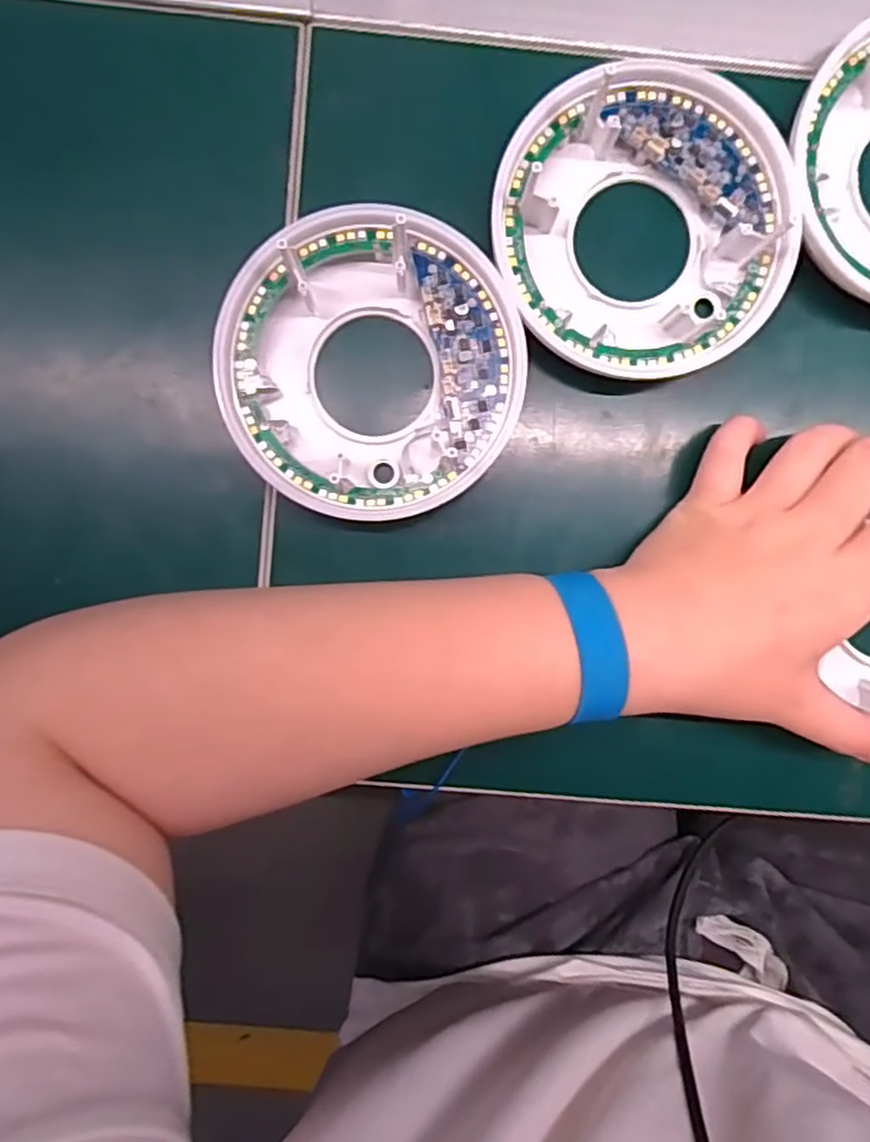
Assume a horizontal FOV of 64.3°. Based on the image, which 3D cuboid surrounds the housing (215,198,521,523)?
[{"bbox_3d":[-0.027,-0.088,0.296,0.127,0.033,0.124,-2,92,-1],"label":"housing"}]

